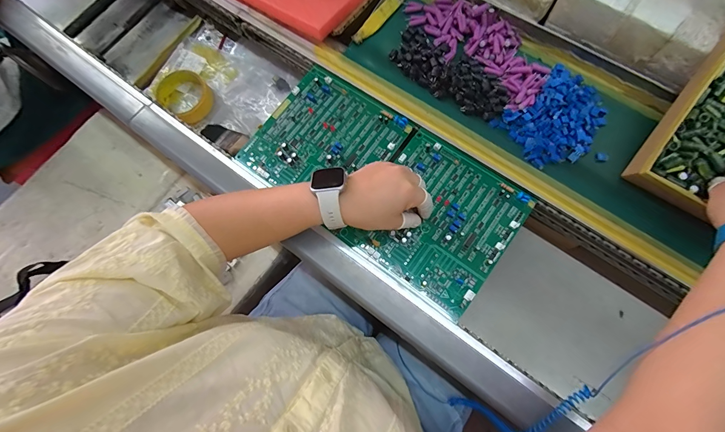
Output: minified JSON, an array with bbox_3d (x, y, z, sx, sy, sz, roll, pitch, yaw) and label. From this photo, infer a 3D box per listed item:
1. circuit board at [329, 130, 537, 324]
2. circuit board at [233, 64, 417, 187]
[{"bbox_3d":[0.095,0.005,0.414,0.175,0.014,0.180,35,78,11],"label":"circuit board"},{"bbox_3d":[-0.055,-0.103,0.454,0.174,0.014,0.184,37,78,11],"label":"circuit board"}]

